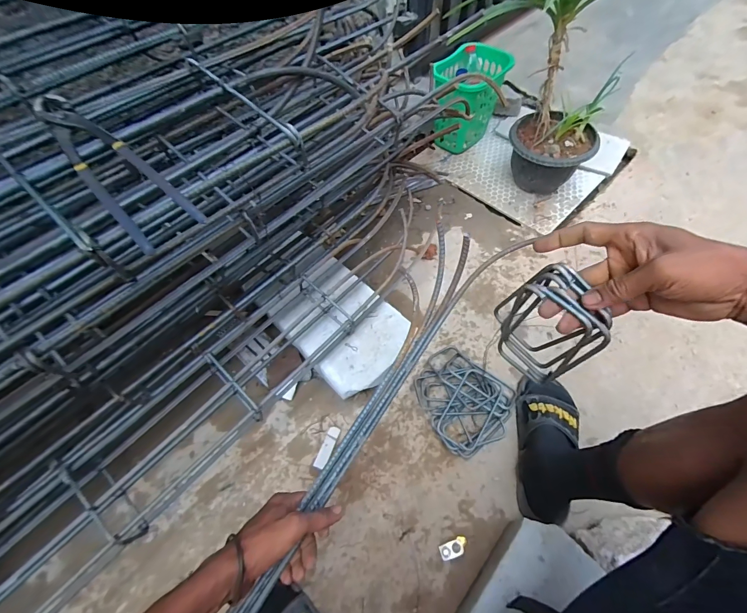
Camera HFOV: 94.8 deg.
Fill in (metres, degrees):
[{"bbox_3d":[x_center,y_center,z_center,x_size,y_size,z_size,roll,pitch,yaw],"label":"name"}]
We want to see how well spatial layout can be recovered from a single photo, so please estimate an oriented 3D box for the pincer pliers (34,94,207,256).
[{"bbox_3d":[-0.264,-0.140,0.343,0.212,0.015,0.063,43,69,8],"label":"pincer pliers"}]

